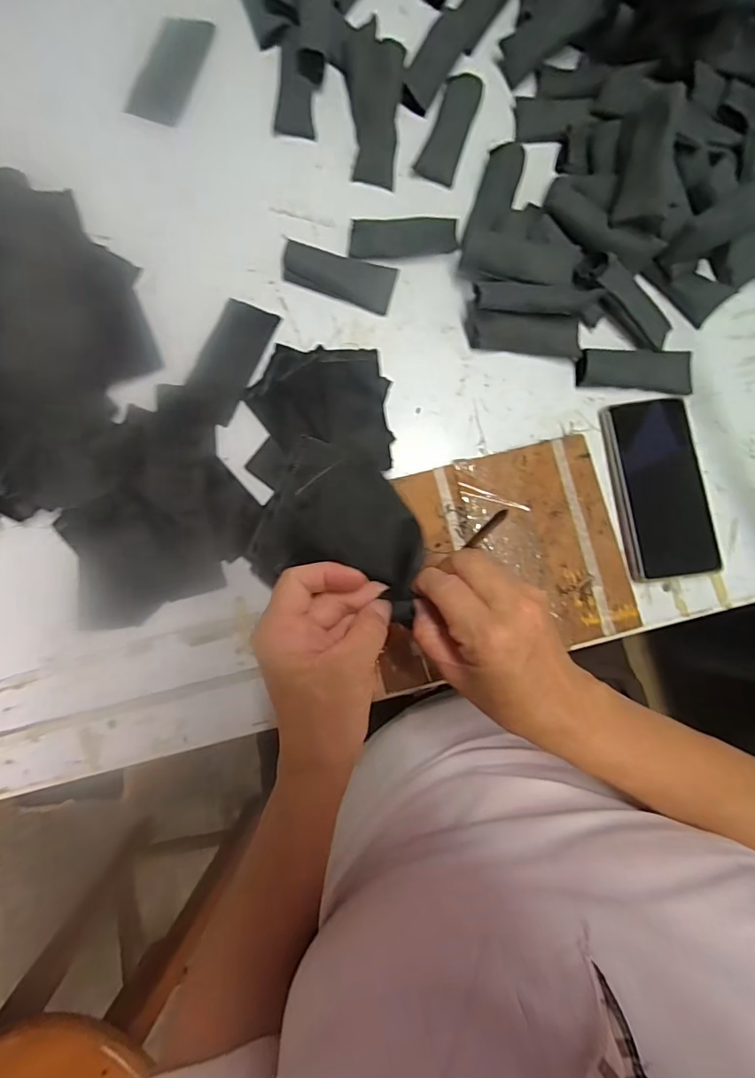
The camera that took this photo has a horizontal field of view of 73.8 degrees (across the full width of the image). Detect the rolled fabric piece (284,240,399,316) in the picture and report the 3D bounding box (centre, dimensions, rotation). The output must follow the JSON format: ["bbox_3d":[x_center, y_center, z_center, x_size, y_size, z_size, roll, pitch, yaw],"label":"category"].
[{"bbox_3d":[-0.036,-0.247,0.467,0.102,0.017,0.041,17,83,3],"label":"rolled fabric piece"}]

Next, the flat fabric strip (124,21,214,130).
[{"bbox_3d":[-0.208,-0.472,0.506,0.054,0.004,0.111,21,89,2],"label":"flat fabric strip"}]

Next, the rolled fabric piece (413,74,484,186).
[{"bbox_3d":[0.070,-0.395,0.483,0.036,0.015,0.101,18,83,3],"label":"rolled fabric piece"}]

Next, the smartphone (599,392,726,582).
[{"bbox_3d":[0.249,-0.046,0.445,0.077,0.016,0.159,-7,82,0],"label":"smartphone"}]

